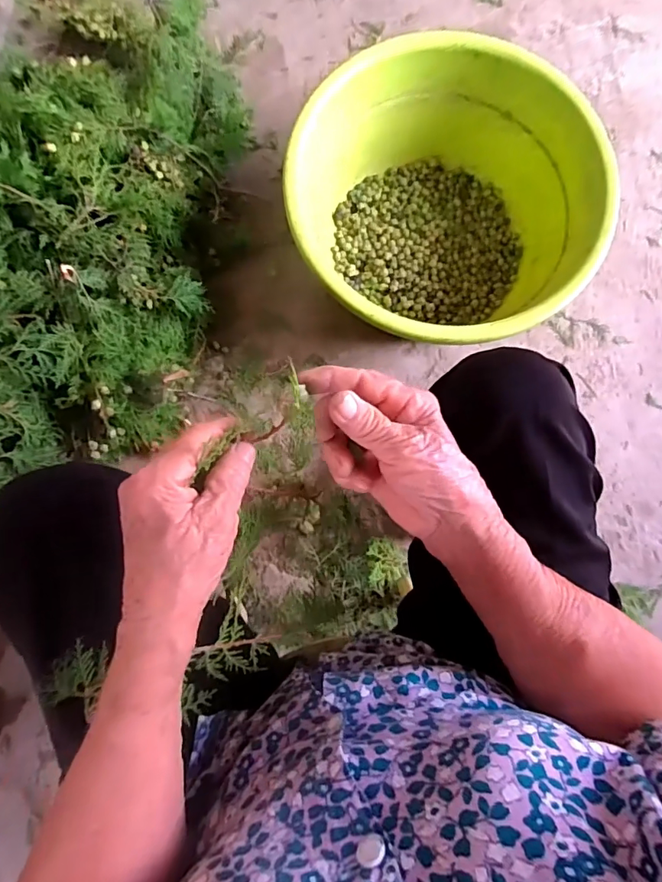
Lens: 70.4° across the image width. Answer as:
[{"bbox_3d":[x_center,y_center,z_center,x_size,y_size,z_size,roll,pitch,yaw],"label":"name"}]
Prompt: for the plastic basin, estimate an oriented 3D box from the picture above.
[{"bbox_3d":[0.162,-0.350,0.736,0.417,0.195,0.441,-1,79,5],"label":"plastic basin"}]

